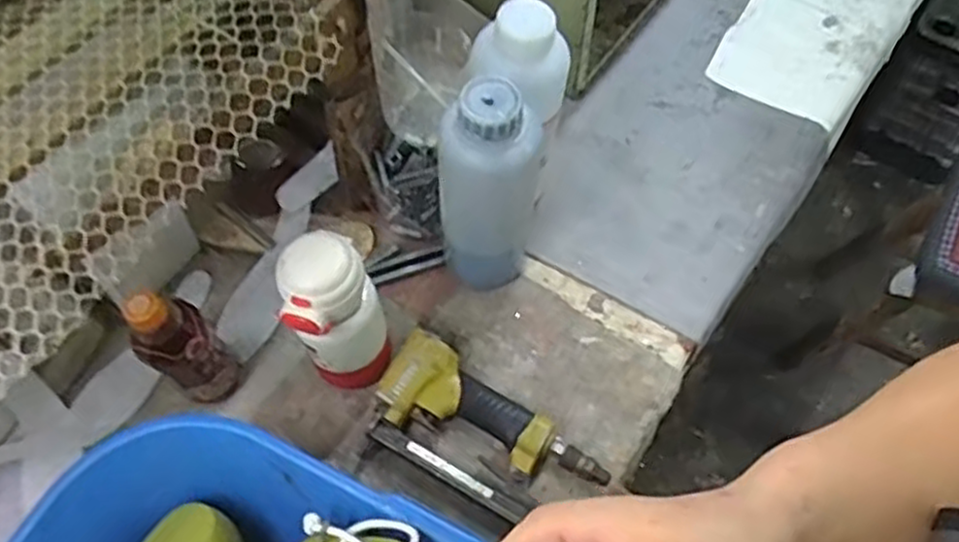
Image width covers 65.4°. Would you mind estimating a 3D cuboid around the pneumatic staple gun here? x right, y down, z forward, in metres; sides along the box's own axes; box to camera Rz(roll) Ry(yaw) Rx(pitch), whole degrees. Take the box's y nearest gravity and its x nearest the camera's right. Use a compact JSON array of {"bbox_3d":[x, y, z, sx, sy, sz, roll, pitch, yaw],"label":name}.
[{"bbox_3d":[0.010,0.151,0.707,0.226,0.046,0.130,21,63,12],"label":"pneumatic staple gun"}]

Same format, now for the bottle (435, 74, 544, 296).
[{"bbox_3d":[0.008,-0.067,0.712,0.084,0.254,0.071,2,61,2],"label":"bottle"}]

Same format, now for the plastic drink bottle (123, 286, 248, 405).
[{"bbox_3d":[-0.272,0.072,0.688,0.063,0.193,0.057,-39,67,-18],"label":"plastic drink bottle"}]

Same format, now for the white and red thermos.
[{"bbox_3d":[-0.129,0.049,0.681,0.080,0.197,0.075,-16,62,-7],"label":"white and red thermos"}]

